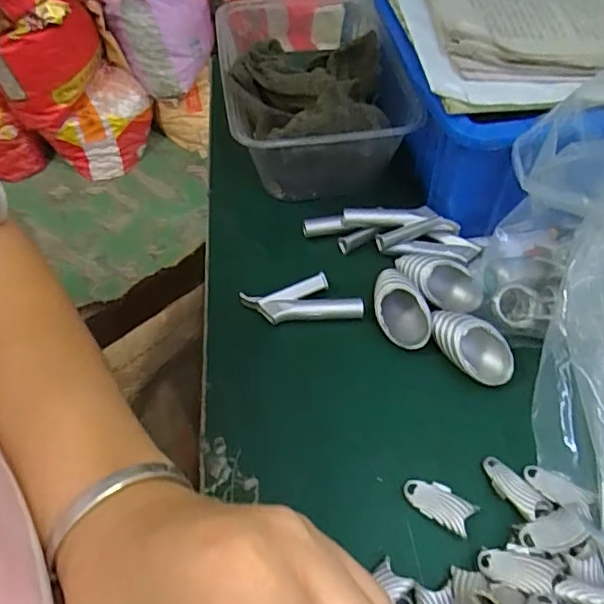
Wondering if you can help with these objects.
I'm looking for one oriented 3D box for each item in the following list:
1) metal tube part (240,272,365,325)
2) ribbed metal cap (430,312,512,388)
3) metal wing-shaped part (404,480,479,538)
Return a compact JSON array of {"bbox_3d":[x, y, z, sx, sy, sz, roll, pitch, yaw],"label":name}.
[{"bbox_3d":[0.000,-0.001,0.311,0.063,0.009,0.024,-5,52,-3],"label":"metal tube part"},{"bbox_3d":[0.083,0.021,0.283,0.043,0.021,0.023,25,56,19],"label":"ribbed metal cap"},{"bbox_3d":[0.059,0.086,0.249,0.029,0.004,0.015,27,57,20],"label":"metal wing-shaped part"}]

